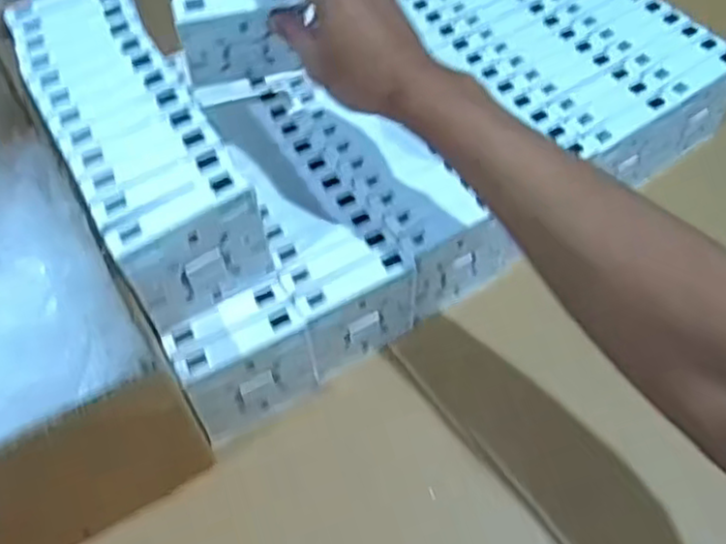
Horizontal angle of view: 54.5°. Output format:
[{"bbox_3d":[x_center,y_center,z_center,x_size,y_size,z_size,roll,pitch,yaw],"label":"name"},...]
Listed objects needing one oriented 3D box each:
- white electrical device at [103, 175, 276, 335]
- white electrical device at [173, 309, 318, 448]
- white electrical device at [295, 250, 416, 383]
[{"bbox_3d":[-0.102,-0.009,0.437,0.085,0.089,0.023,-32,58,-17],"label":"white electrical device"},{"bbox_3d":[-0.075,0.073,0.481,0.085,0.087,0.022,-25,56,-12],"label":"white electrical device"},{"bbox_3d":[-0.001,0.033,0.507,0.086,0.086,0.018,-28,57,-14],"label":"white electrical device"}]

